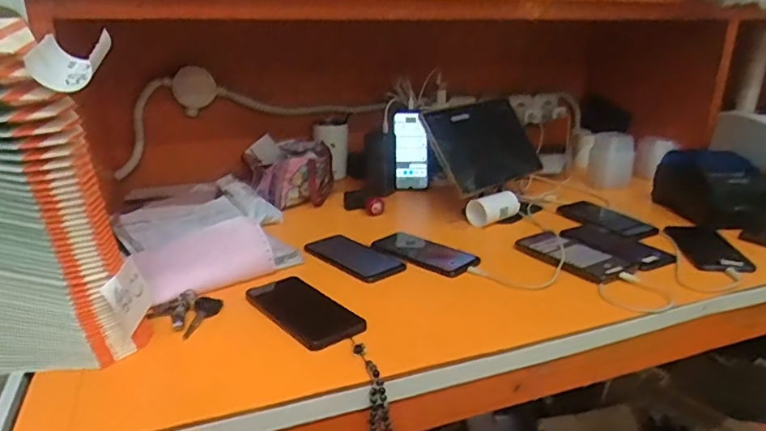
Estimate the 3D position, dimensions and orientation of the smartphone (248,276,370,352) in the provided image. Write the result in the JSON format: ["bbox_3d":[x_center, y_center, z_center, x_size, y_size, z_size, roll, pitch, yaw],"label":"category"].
[{"bbox_3d":[-0.099,0.115,0.659,0.080,0.012,0.170,-16,24,-36],"label":"smartphone"}]

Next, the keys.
[{"bbox_3d":[-0.246,0.112,0.646,0.077,0.028,0.074,5,20,17],"label":"keys"}]

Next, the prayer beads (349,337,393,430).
[{"bbox_3d":[-0.012,0.200,0.552,0.032,0.135,0.065,-8,-6,-19],"label":"prayer beads"}]

